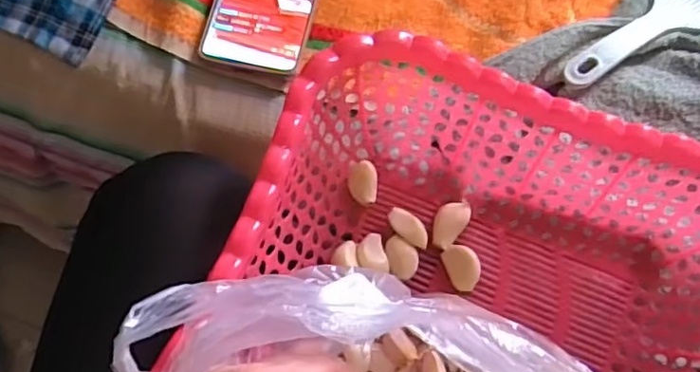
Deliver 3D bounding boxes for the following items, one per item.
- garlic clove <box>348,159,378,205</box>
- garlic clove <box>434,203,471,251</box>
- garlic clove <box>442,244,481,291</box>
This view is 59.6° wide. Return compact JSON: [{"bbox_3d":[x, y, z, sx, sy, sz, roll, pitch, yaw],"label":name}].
[{"bbox_3d":[0.009,-0.001,0.417,0.019,0.018,0.028,2,66,-4],"label":"garlic clove"},{"bbox_3d":[0.068,0.025,0.416,0.019,0.008,0.035,35,68,11],"label":"garlic clove"},{"bbox_3d":[0.074,0.053,0.403,0.020,0.012,0.030,-15,68,-11],"label":"garlic clove"}]

